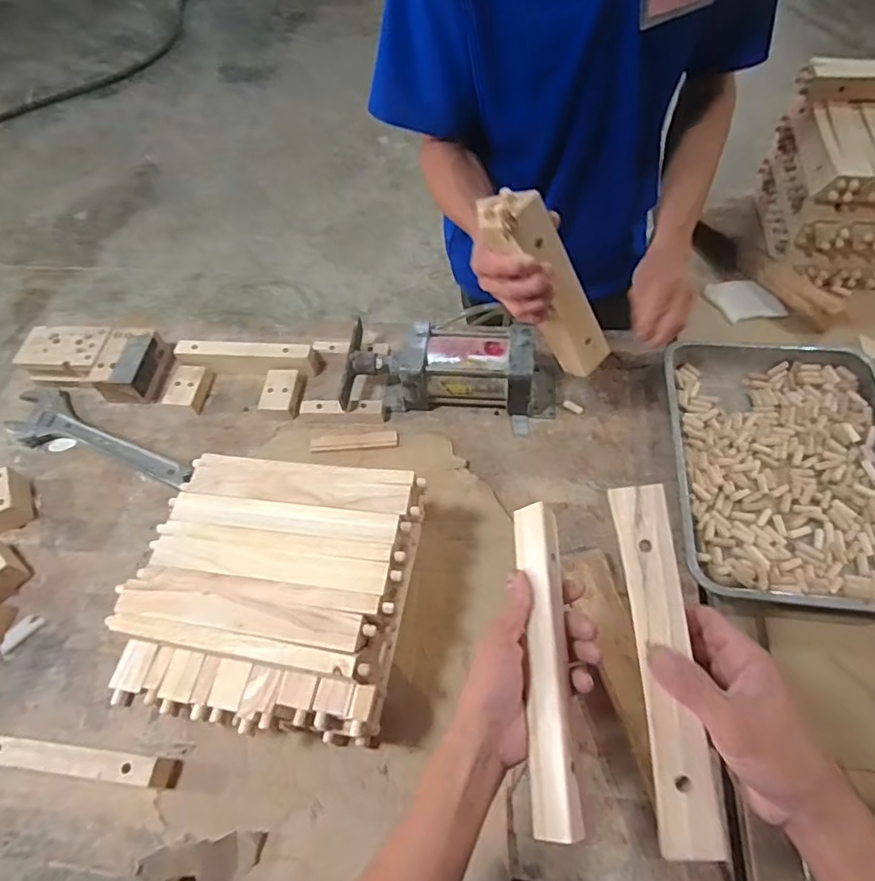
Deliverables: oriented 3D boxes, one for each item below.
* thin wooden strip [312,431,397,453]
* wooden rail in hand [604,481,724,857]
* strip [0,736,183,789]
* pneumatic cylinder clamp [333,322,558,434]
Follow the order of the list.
[{"bbox_3d":[-0.122,0.001,0.829,0.127,0.004,0.026,-4,57,3],"label":"thin wooden strip"},{"bbox_3d":[0.163,0.156,0.407,0.039,0.018,0.245,-5,77,2],"label":"wooden rail in hand"},{"bbox_3d":[-0.393,0.344,0.609,0.220,0.050,0.027,3,58,7],"label":"strip"},{"bbox_3d":[0.019,-0.096,0.832,0.309,0.107,0.116,4,58,8],"label":"pneumatic cylinder clamp"}]

